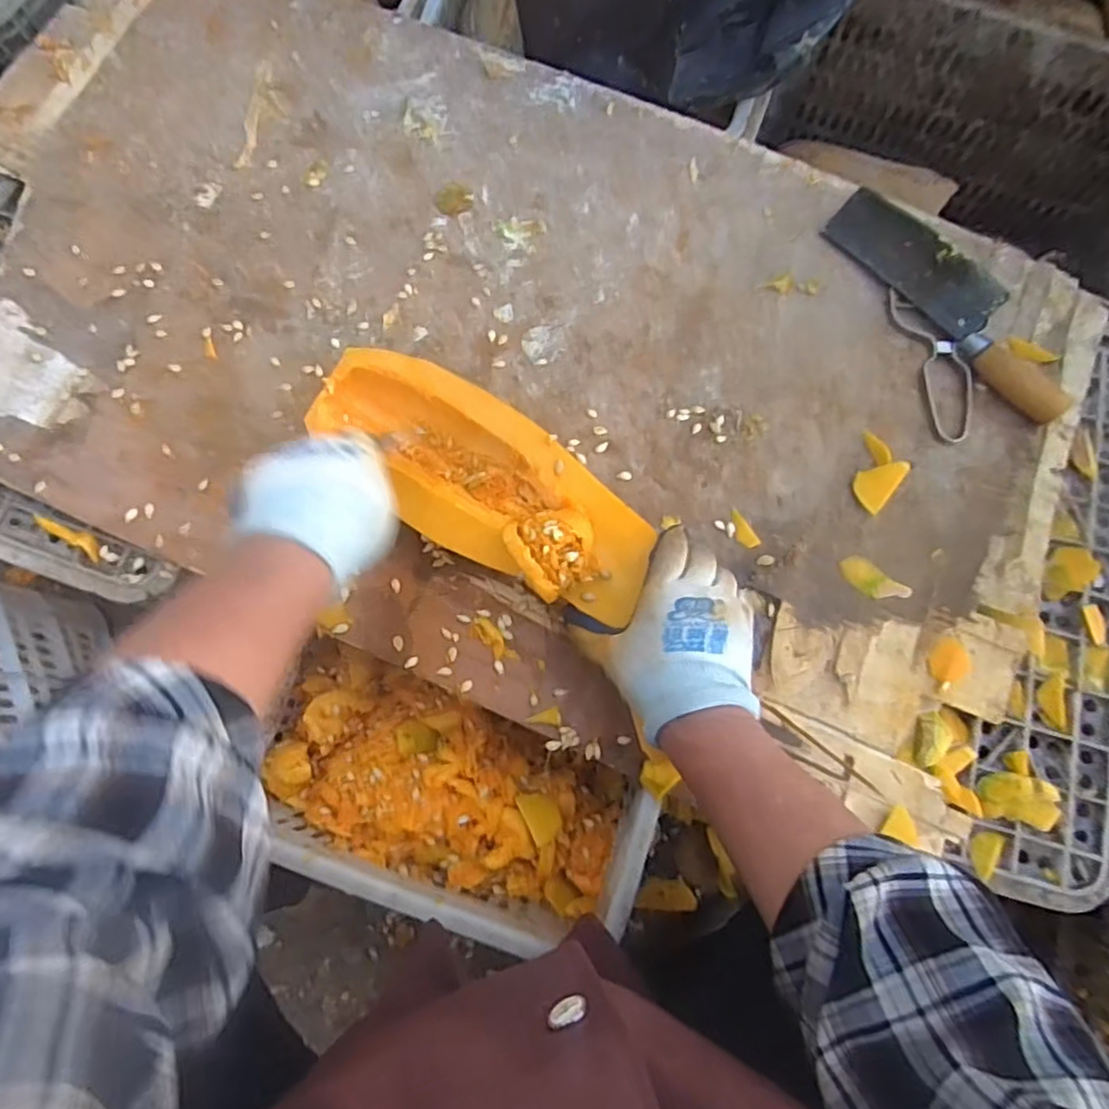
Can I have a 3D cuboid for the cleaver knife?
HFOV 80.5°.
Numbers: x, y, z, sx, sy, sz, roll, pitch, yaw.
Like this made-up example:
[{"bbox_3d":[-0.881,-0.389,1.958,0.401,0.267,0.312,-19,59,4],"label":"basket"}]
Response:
[{"bbox_3d":[0.380,-0.248,0.612,0.087,0.034,0.275,-36,78,-8],"label":"cleaver knife"}]

